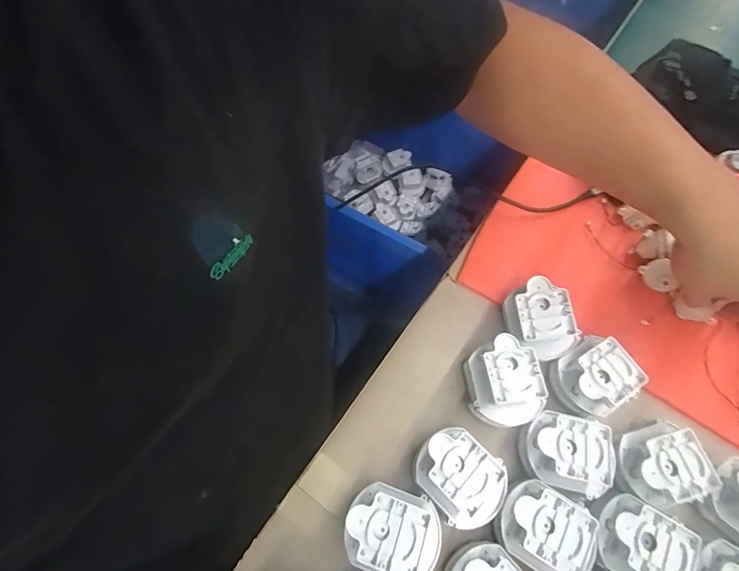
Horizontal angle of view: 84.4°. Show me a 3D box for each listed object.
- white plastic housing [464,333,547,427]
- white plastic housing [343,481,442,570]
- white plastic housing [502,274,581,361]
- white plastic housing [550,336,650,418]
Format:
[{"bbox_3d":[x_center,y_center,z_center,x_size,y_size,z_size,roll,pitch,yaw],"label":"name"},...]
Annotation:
[{"bbox_3d":[0.114,0.085,0.352,0.061,0.050,0.070,-9,66,-8],"label":"white plastic housing"},{"bbox_3d":[0.017,0.182,0.301,0.069,0.048,0.058,25,66,8],"label":"white plastic housing"},{"bbox_3d":[0.154,0.032,0.369,0.055,0.045,0.067,-9,66,-7],"label":"white plastic housing"},{"bbox_3d":[0.197,0.079,0.355,0.064,0.041,0.058,-32,71,-17],"label":"white plastic housing"}]

